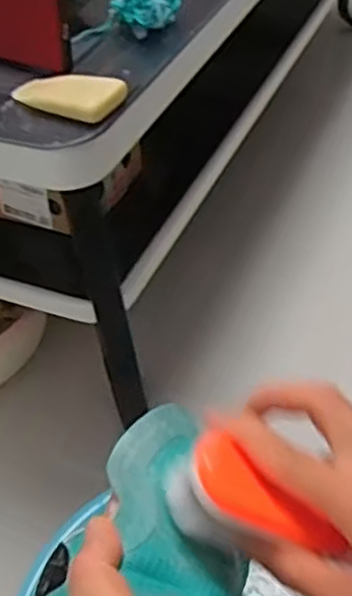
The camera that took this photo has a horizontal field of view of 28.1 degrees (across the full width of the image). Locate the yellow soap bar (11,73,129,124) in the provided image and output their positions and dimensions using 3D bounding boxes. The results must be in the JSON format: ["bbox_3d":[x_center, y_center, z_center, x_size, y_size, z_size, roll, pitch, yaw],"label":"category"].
[{"bbox_3d":[-0.087,-0.167,0.566,0.087,0.017,0.046,20,51,24],"label":"yellow soap bar"}]

